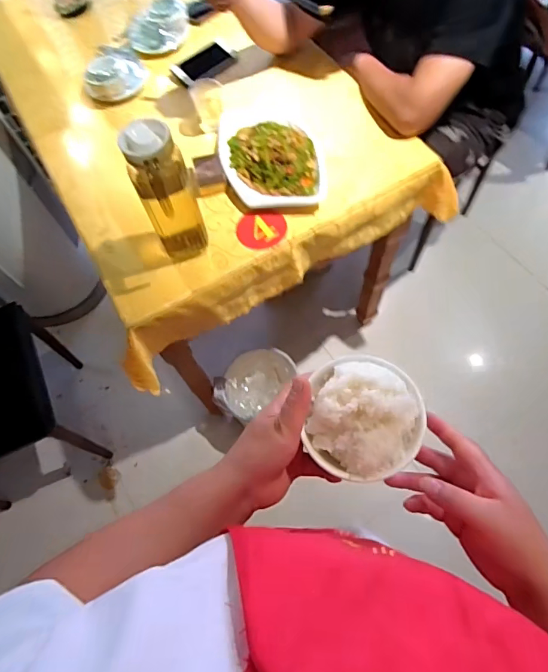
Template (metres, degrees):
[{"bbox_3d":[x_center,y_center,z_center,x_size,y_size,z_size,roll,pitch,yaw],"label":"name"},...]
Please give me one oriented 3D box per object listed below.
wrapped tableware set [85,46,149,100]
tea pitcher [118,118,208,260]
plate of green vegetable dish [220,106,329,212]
[{"bbox_3d":[-0.358,-0.594,0.984,0.121,0.060,0.129,15,66,7],"label":"wrapped tableware set"},{"bbox_3d":[-0.168,-0.218,0.712,0.084,0.240,0.101,-21,67,-9],"label":"tea pitcher"},{"bbox_3d":[-0.007,-0.369,0.861,0.202,0.062,0.253,-3,65,-1],"label":"plate of green vegetable dish"}]

